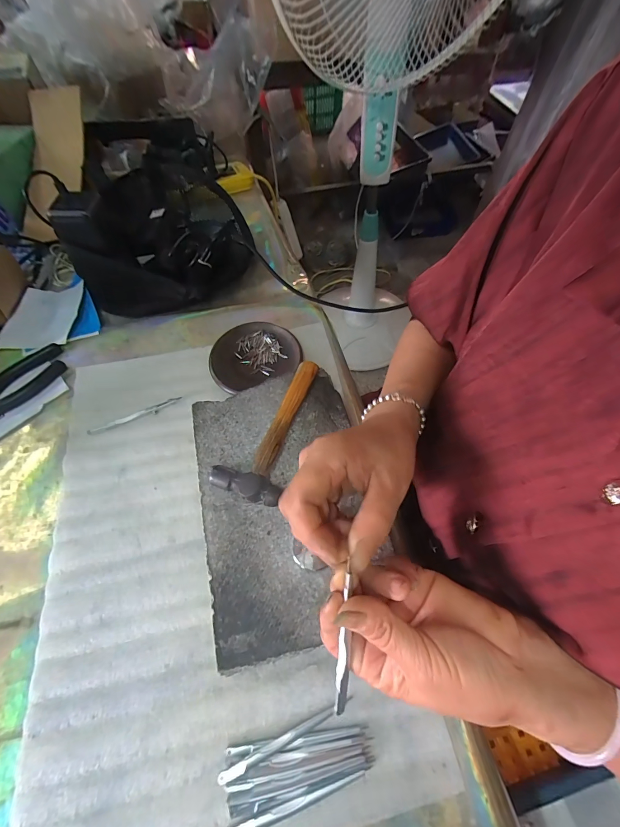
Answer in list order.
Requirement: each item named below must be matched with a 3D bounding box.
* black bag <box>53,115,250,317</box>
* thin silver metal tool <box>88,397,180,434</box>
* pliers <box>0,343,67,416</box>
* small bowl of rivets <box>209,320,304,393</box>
[{"bbox_3d":[-0.254,-0.373,0.543,0.226,0.114,0.443,-15,61,-7],"label":"black bag"},{"bbox_3d":[-0.203,0.002,0.396,0.106,0.004,0.009,-23,62,-11],"label":"thin silver metal tool"},{"bbox_3d":[-0.372,-0.024,0.407,0.060,0.013,0.164,39,68,21],"label":"pliers"},{"bbox_3d":[-0.071,-0.077,0.435,0.111,0.018,0.092,-20,62,-10],"label":"small bowl of rivets"}]

